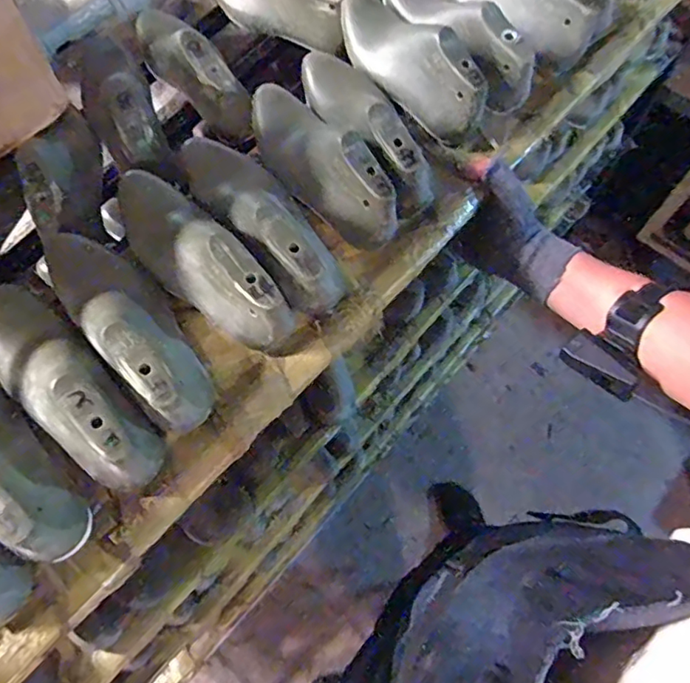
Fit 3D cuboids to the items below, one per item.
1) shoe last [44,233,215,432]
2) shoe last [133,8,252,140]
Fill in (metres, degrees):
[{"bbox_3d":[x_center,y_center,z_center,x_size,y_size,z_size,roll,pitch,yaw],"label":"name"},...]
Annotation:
[{"bbox_3d":[-0.195,-0.022,0.492,0.074,0.094,0.248,-37,56,-15],"label":"shoe last"},{"bbox_3d":[-0.189,-0.338,0.686,0.061,0.093,0.278,-33,70,-13],"label":"shoe last"}]

